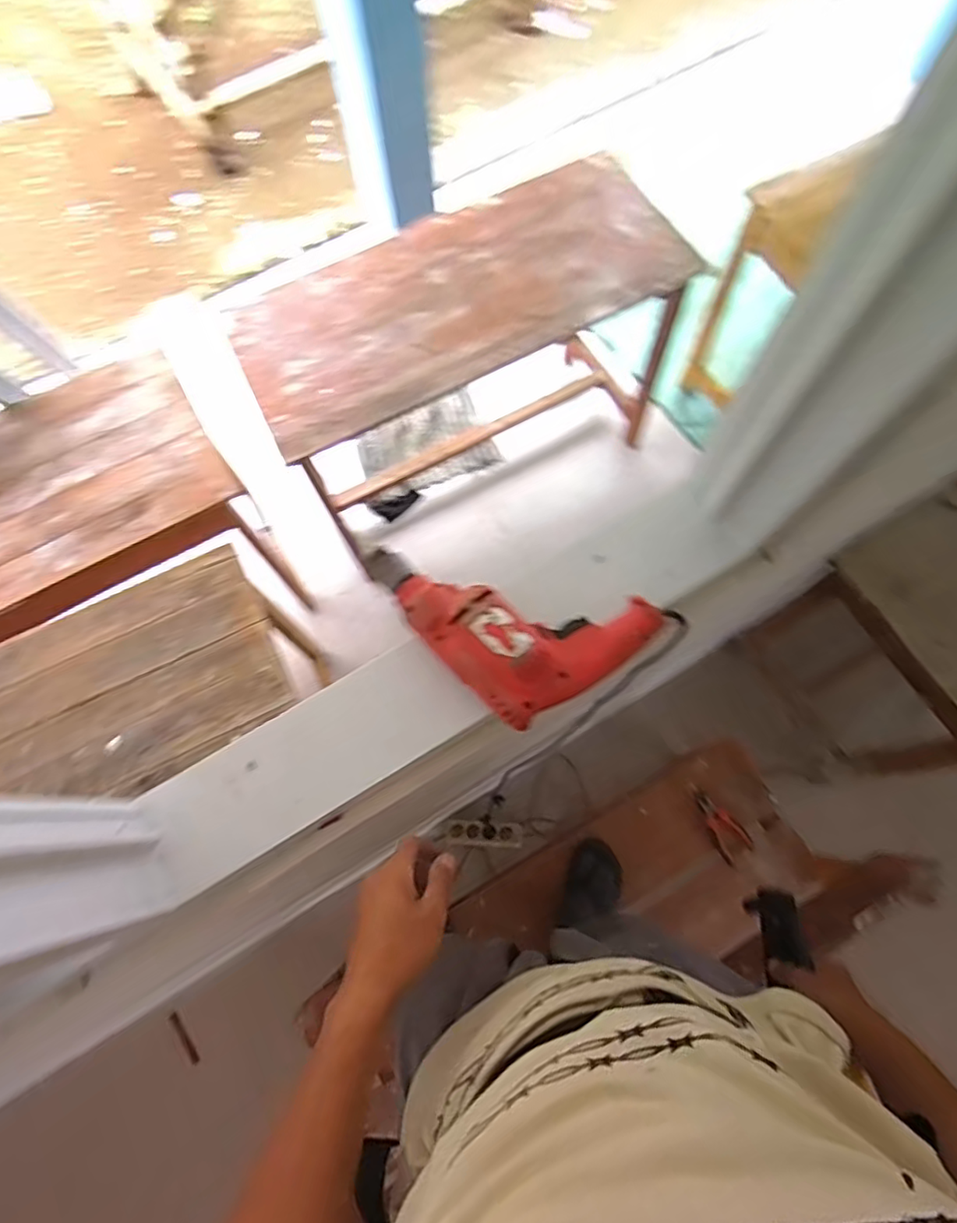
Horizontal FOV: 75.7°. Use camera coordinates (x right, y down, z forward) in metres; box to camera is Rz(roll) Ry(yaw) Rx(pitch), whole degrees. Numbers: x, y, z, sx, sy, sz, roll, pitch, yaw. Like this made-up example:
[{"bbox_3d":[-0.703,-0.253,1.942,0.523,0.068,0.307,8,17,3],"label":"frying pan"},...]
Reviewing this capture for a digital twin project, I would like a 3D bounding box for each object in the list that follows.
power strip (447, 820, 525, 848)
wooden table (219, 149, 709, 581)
[{"bbox_3d":[0.021,0.624,1.718,0.209,0.052,0.063,10,72,-8],"label":"power strip"},{"bbox_3d":[-0.029,-0.646,1.768,1.099,0.679,0.544,-33,74,-9],"label":"wooden table"}]

